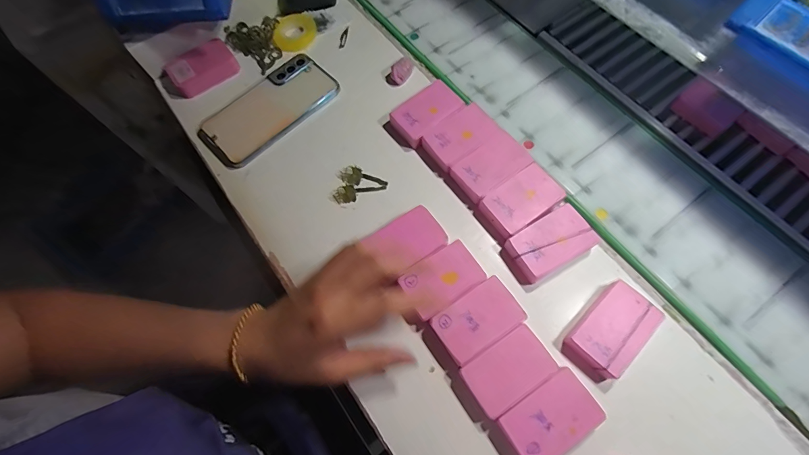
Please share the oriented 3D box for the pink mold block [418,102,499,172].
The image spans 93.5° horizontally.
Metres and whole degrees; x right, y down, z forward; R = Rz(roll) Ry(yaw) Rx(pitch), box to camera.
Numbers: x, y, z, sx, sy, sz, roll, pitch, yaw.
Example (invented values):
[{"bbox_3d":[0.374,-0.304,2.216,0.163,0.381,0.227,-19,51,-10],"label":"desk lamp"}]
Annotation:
[{"bbox_3d":[0.058,-0.094,0.387,0.074,0.015,0.045,-37,72,-11],"label":"pink mold block"}]

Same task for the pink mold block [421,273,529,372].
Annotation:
[{"bbox_3d":[0.057,0.082,0.321,0.081,0.019,0.044,-33,71,-10],"label":"pink mold block"}]

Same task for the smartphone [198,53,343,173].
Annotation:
[{"bbox_3d":[-0.149,-0.132,0.420,0.073,0.007,0.151,42,76,16],"label":"smartphone"}]

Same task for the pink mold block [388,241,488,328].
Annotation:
[{"bbox_3d":[0.029,0.050,0.335,0.078,0.022,0.044,-34,72,-10],"label":"pink mold block"}]

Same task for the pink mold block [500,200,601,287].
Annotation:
[{"bbox_3d":[0.130,0.016,0.344,0.076,0.017,0.044,-31,71,-9],"label":"pink mold block"}]

